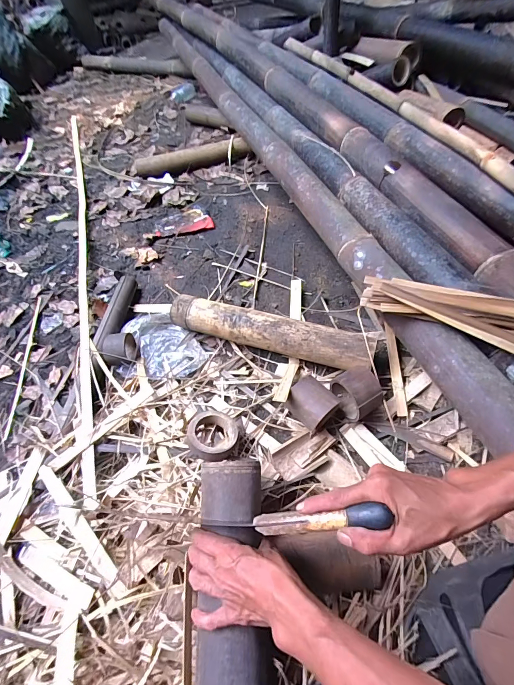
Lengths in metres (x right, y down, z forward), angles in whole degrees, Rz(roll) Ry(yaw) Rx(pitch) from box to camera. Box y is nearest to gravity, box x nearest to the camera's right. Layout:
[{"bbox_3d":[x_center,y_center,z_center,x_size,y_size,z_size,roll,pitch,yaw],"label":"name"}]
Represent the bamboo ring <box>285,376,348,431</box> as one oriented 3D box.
[{"bbox_3d":[0.103,0.115,0.598,0.082,0.067,0.081,34,64,25],"label":"bamboo ring"}]

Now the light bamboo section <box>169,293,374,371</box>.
[{"bbox_3d":[0.007,-0.025,0.701,0.420,0.076,0.068,14,58,18],"label":"light bamboo section"}]

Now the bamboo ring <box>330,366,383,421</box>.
[{"bbox_3d":[0.180,0.090,0.595,0.068,0.078,0.082,-23,56,-11],"label":"bamboo ring"}]

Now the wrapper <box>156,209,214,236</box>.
[{"bbox_3d":[-0.229,-0.385,1.048,0.176,0.011,0.121,-9,54,-1],"label":"wrapper"}]

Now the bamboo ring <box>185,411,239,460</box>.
[{"bbox_3d":[-0.077,0.165,0.586,0.090,0.025,0.090,5,41,-4],"label":"bamboo ring"}]

